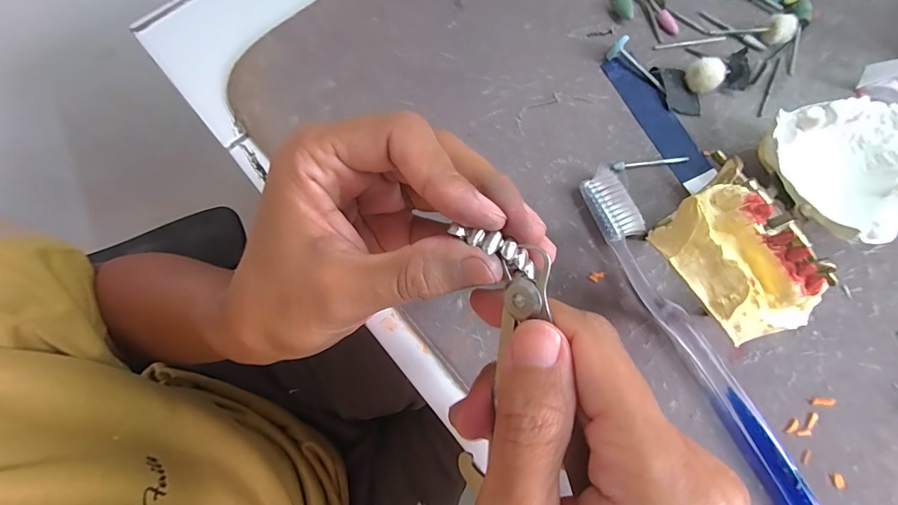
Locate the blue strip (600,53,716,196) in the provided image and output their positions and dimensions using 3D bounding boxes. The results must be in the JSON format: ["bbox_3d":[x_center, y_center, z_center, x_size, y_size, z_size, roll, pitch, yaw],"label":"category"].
[{"bbox_3d":[0.120,-0.075,0.228,0.021,0.004,0.090,-26,78,-5],"label":"blue strip"}]

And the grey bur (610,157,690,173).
[{"bbox_3d":[0.110,-0.050,0.222,0.044,0.004,0.005,-10,77,-1],"label":"grey bur"}]

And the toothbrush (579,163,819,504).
[{"bbox_3d":[0.117,0.043,0.195,0.018,0.013,0.188,-25,78,-5],"label":"toothbrush"}]

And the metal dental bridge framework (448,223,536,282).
[{"bbox_3d":[0.015,-0.001,0.126,0.030,0.005,0.008,32,79,-7],"label":"metal dental bridge framework"}]

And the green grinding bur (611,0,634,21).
[{"bbox_3d":[0.100,-0.160,0.246,0.007,0.010,0.043,-19,77,-3],"label":"green grinding bur"}]

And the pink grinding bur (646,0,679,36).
[{"bbox_3d":[0.126,-0.150,0.246,0.007,0.005,0.044,-31,78,-6],"label":"pink grinding bur"}]

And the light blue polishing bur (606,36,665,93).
[{"bbox_3d":[0.110,-0.106,0.234,0.039,0.010,0.010,43,81,-3],"label":"light blue polishing bur"}]

